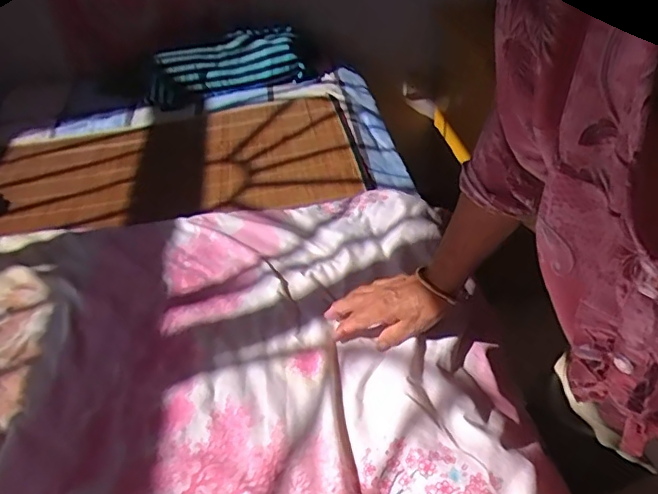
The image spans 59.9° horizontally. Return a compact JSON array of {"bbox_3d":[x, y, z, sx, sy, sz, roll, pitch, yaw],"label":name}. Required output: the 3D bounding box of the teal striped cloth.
[{"bbox_3d":[-0.238,-0.427,1.350,0.401,0.149,0.050,-16,-5,-9],"label":"teal striped cloth"}]

